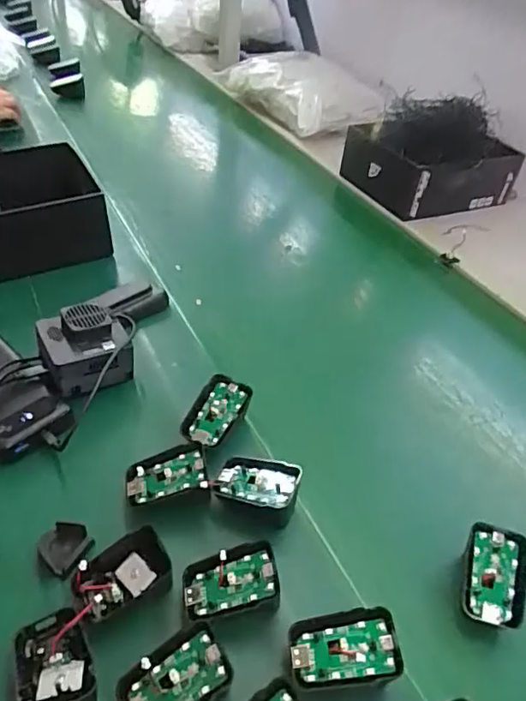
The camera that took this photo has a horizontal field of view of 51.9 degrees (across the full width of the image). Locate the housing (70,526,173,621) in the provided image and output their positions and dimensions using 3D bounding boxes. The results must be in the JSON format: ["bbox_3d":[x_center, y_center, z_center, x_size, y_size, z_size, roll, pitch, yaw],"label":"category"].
[{"bbox_3d":[-0.101,0.159,0.384,0.063,0.031,0.040,-13,44,-22],"label":"housing"}]

